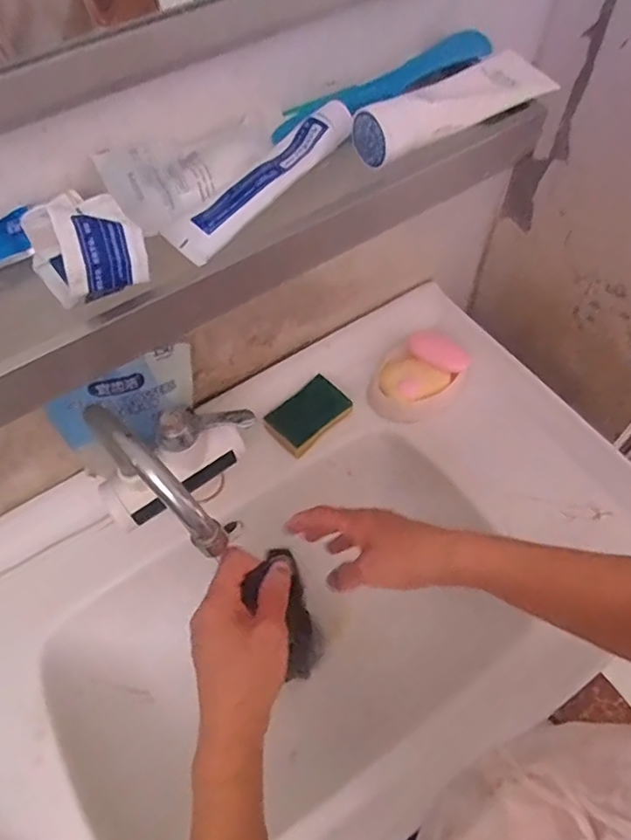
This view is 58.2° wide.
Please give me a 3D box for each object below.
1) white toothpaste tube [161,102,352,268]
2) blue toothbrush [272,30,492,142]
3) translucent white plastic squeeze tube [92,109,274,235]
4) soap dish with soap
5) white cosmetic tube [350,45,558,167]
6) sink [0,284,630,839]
[{"bbox_3d":[-0.039,-0.178,0.410,0.046,0.031,0.161,38,69,22],"label":"white toothpaste tube"},{"bbox_3d":[0.054,-0.278,0.466,0.201,0.021,0.024,-25,61,-11],"label":"blue toothbrush"},{"bbox_3d":[-0.084,-0.191,0.418,0.138,0.029,0.063,-31,63,-14],"label":"translucent white plastic squeeze tube"},{"bbox_3d":[0.133,-0.058,0.702,0.136,0.037,0.090,-30,62,-14],"label":"soap dish with soap"},{"bbox_3d":[0.106,-0.247,0.435,0.165,0.034,0.048,-32,63,-14],"label":"white cosmetic tube"},{"bbox_3d":[-0.049,0.214,0.660,0.820,0.194,0.485,-33,63,-15],"label":"sink"}]

